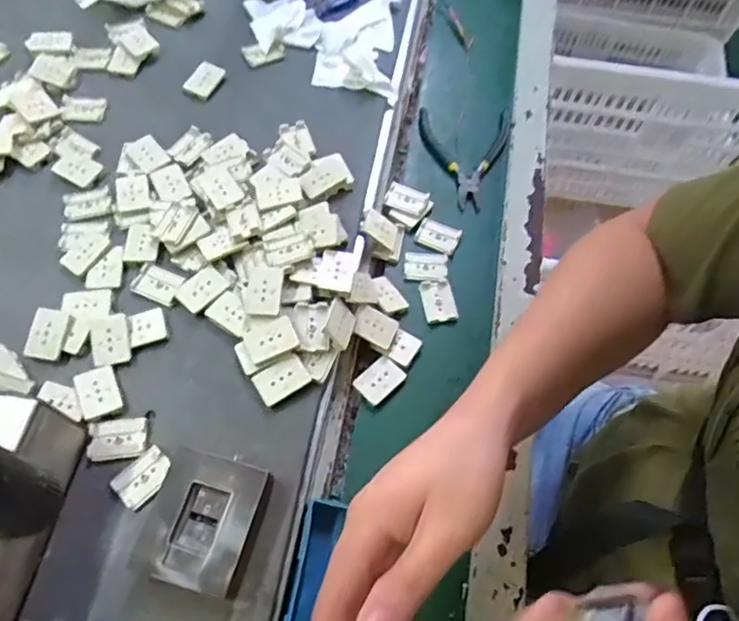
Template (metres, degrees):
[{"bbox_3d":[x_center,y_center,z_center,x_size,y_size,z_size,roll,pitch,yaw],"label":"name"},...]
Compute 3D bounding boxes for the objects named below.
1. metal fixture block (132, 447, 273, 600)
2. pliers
[{"bbox_3d":[-0.107,0.139,0.390,0.066,0.028,0.079,14,63,4],"label":"metal fixture block"},{"bbox_3d":[0.100,-0.152,0.586,0.093,0.011,0.120,0,63,-3],"label":"pliers"}]

